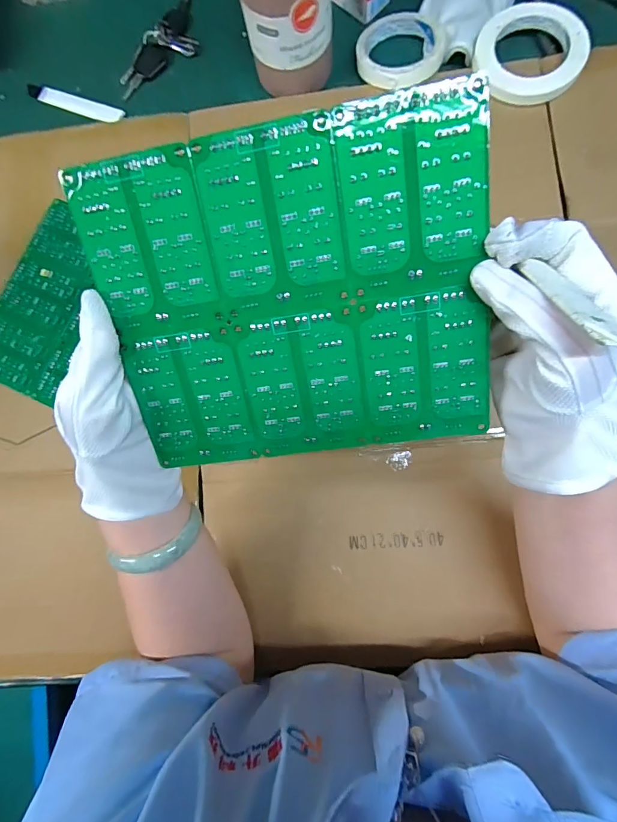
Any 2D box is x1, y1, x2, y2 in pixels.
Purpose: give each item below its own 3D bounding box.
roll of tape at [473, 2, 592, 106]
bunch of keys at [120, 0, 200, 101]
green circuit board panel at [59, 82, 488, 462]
[{"bbox_3d":[0.235,-0.380,0.437,0.114,0.013,0.100,30,94,8],"label":"roll of tape"},{"bbox_3d":[-0.175,-0.452,0.504,0.062,0.013,0.156,37,88,9],"label":"bunch of keys"},{"bbox_3d":[-0.010,-0.056,0.225,0.203,0.004,0.170,-7,112,8],"label":"green circuit board panel"}]

